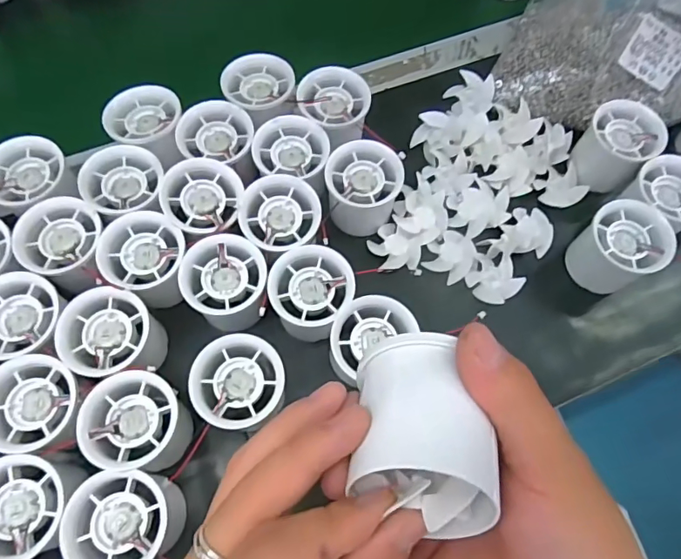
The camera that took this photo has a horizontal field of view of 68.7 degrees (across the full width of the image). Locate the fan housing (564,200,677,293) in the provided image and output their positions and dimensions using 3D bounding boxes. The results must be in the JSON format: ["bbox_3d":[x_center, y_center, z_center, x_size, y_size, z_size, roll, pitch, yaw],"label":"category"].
[{"bbox_3d":[0.207,-0.024,0.372,0.049,0.051,0.054,-41,75,-17],"label":"fan housing"}]

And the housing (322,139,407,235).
[{"bbox_3d":[0.017,-0.069,0.380,0.054,0.046,0.053,1,67,-2],"label":"housing"}]

